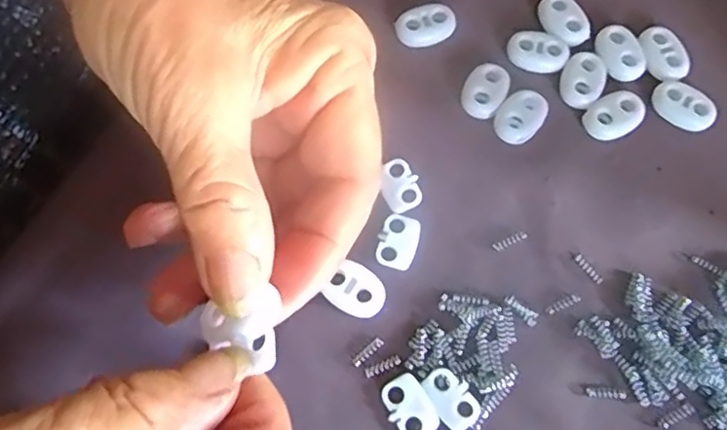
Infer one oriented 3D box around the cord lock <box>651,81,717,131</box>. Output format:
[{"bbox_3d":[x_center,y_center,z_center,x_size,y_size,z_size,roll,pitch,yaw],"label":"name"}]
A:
[{"bbox_3d":[0.115,-0.039,0.226,0.022,0.004,0.013,38,75,12],"label":"cord lock"}]

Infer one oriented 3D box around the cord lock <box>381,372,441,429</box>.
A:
[{"bbox_3d":[0.014,0.059,0.192,0.013,0.004,0.020,-28,73,-9],"label":"cord lock"}]

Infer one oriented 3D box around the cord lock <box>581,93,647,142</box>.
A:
[{"bbox_3d":[0.090,-0.035,0.225,0.020,0.007,0.014,-22,72,-7],"label":"cord lock"}]

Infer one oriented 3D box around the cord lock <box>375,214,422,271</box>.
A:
[{"bbox_3d":[0.012,0.009,0.211,0.013,0.004,0.018,17,71,6],"label":"cord lock"}]

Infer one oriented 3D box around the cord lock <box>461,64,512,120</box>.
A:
[{"bbox_3d":[0.044,-0.044,0.228,0.015,0.006,0.019,18,72,6],"label":"cord lock"}]

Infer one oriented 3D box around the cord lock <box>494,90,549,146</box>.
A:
[{"bbox_3d":[0.056,-0.034,0.225,0.015,0.007,0.020,42,76,13],"label":"cord lock"}]

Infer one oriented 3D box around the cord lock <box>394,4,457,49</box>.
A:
[{"bbox_3d":[0.023,-0.071,0.237,0.023,0.007,0.014,-9,71,-3],"label":"cord lock"}]

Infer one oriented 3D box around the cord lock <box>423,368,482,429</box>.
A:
[{"bbox_3d":[0.027,0.056,0.192,0.012,0.004,0.019,-34,74,-11],"label":"cord lock"}]

